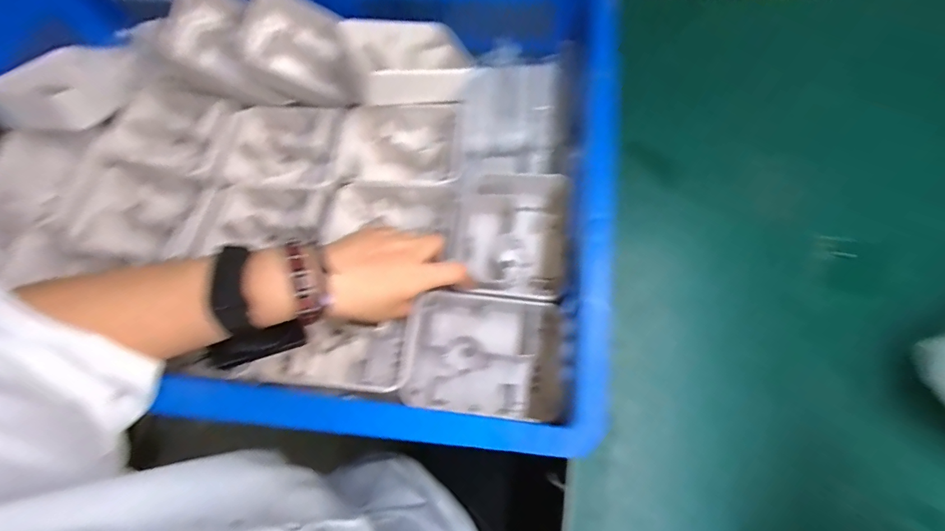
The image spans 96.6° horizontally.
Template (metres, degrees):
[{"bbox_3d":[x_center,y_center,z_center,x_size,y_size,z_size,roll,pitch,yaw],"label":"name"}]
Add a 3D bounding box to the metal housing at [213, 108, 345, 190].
[{"bbox_3d":[-0.211,-0.128,0.472,0.140,0.037,0.104,-2,68,2],"label":"metal housing"}]

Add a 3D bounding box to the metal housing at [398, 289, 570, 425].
[{"bbox_3d":[0.015,0.077,0.367,0.138,0.043,0.102,4,68,5],"label":"metal housing"}]

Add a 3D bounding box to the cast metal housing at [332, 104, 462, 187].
[{"bbox_3d":[-0.081,-0.129,0.456,0.132,0.031,0.096,1,68,3],"label":"cast metal housing"}]

